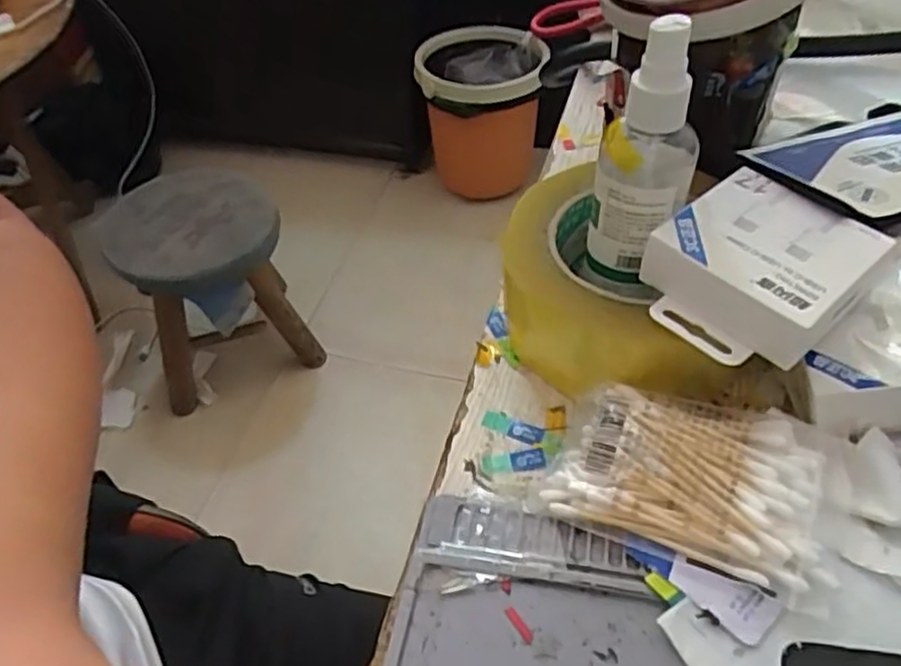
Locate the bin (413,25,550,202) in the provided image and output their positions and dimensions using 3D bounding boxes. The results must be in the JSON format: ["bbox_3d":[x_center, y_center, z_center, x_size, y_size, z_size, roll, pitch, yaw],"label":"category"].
[{"bbox_3d":[0.067,-0.447,1.492,0.246,0.314,0.278,6,49,9],"label":"bin"}]

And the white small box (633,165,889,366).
[{"bbox_3d":[0.122,-0.026,0.285,0.069,0.028,0.078,35,59,30],"label":"white small box"}]

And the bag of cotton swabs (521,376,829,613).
[{"bbox_3d":[0.091,0.054,0.271,0.099,0.020,0.067,18,52,19],"label":"bag of cotton swabs"}]

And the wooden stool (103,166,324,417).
[{"bbox_3d":[-0.398,-0.088,1.215,0.248,0.285,0.257,-19,50,-12],"label":"wooden stool"}]

